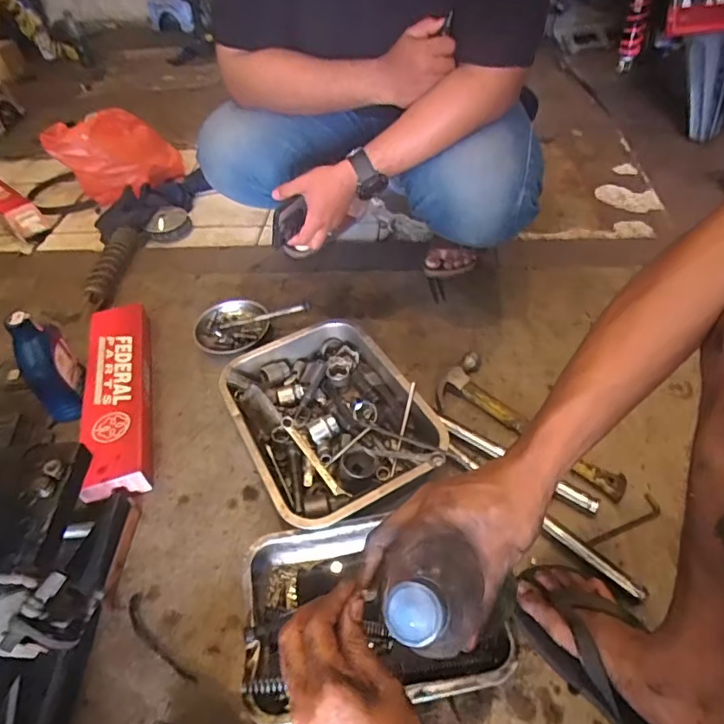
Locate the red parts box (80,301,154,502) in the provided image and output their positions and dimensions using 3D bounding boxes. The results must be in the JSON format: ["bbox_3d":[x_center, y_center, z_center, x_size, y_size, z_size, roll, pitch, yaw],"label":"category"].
[{"bbox_3d":[-0.432,0.051,0.916,0.112,0.059,0.430,-16,48,-9],"label":"red parts box"}]

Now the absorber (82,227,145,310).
[{"bbox_3d":[-0.573,-0.222,1.186,0.067,0.051,0.294,-1,48,5],"label":"absorber"}]

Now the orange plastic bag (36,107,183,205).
[{"bbox_3d":[-0.718,-0.599,1.528,0.335,0.209,0.215,-23,48,-15],"label":"orange plastic bag"}]

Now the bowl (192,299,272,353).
[{"bbox_3d":[-0.253,-0.063,1.011,0.141,0.042,0.136,-3,48,3],"label":"bowl"}]

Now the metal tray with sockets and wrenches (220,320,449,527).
[{"bbox_3d":[-0.055,0.092,0.820,0.260,0.081,0.357,-26,50,-17],"label":"metal tray with sockets and wrenches"}]

